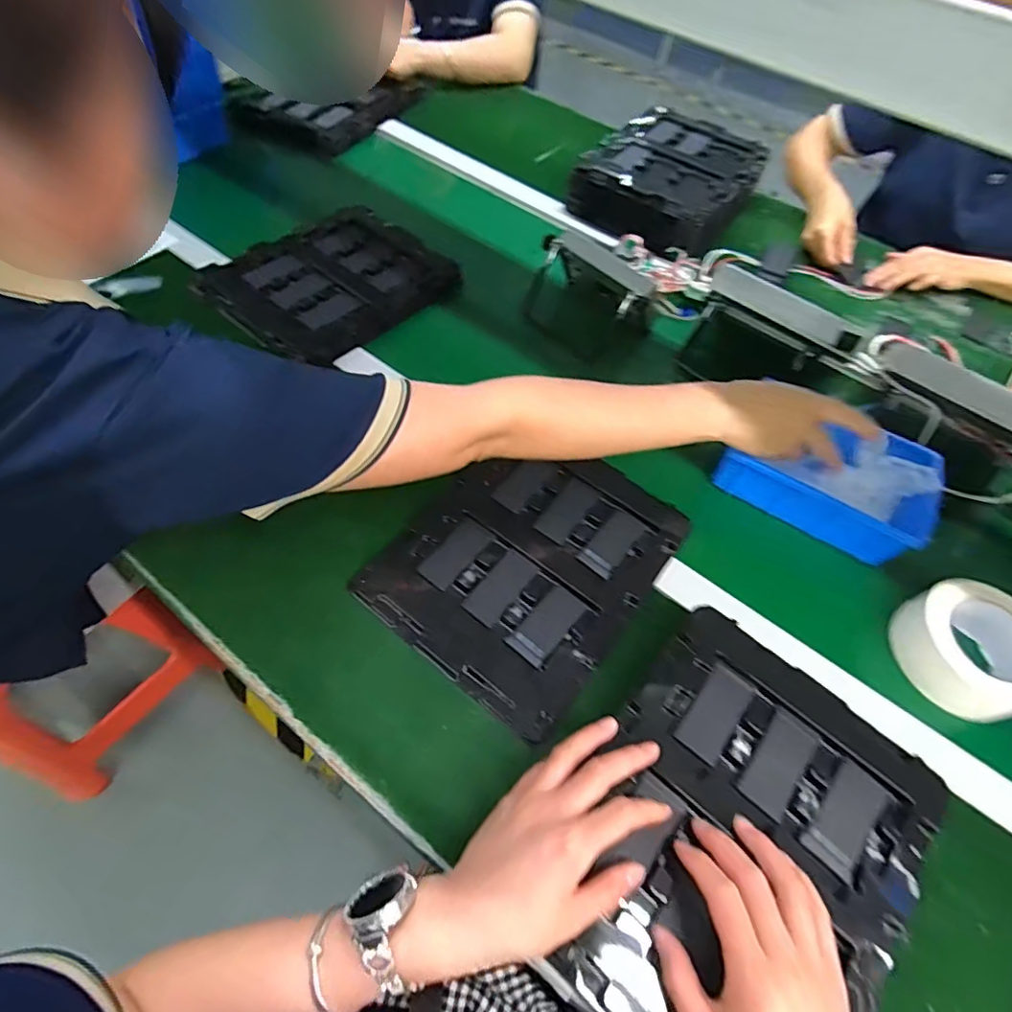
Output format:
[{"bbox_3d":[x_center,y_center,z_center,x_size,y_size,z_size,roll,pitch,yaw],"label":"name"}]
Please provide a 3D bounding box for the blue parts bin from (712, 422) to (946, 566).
[{"bbox_3d":[0.341,-0.041,0.589,0.200,0.062,0.141,33,62,15],"label":"blue parts bin"}]

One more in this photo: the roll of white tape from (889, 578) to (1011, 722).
[{"bbox_3d":[0.423,0.132,0.505,0.109,0.059,0.113,2,59,-3],"label":"roll of white tape"}]

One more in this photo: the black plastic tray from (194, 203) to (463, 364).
[{"bbox_3d":[-0.220,-0.299,0.731,0.231,0.032,0.295,39,64,18],"label":"black plastic tray"}]

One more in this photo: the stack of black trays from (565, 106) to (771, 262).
[{"bbox_3d":[0.258,-0.507,0.866,0.236,0.076,0.287,33,62,15],"label":"stack of black trays"}]

